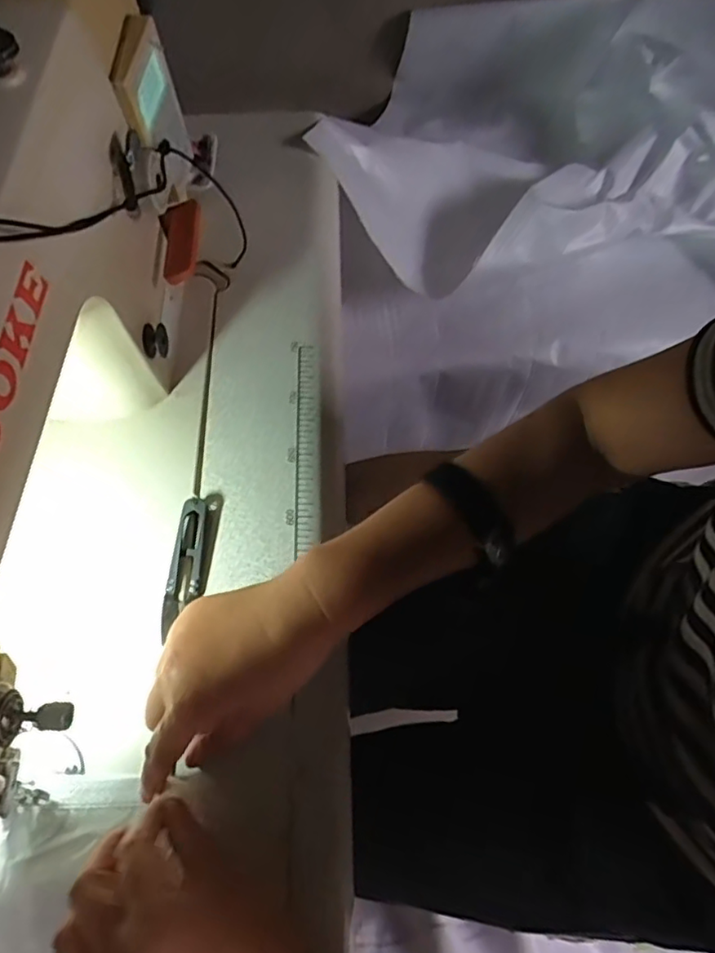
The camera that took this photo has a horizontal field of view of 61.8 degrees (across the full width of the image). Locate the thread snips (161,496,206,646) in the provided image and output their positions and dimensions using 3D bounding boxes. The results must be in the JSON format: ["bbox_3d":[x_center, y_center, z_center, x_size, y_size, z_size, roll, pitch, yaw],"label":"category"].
[{"bbox_3d":[-0.120,0.061,0.418,0.022,0.009,0.100,3,66,2],"label":"thread snips"}]

